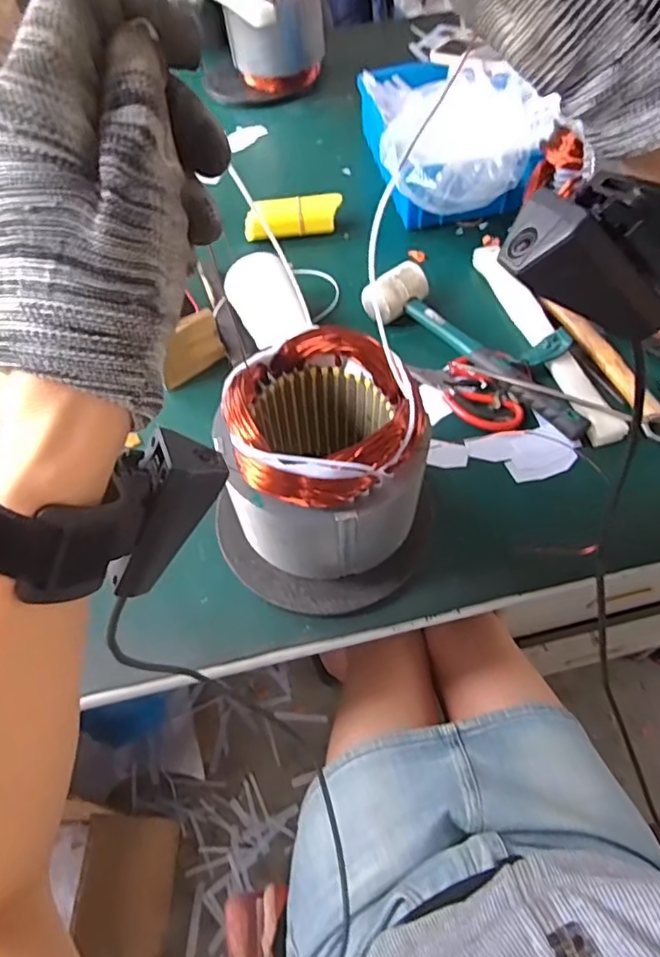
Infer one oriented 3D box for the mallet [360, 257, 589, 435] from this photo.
[{"bbox_3d":[0.148,-0.132,0.602,0.075,0.050,0.281,-33,62,-17],"label":"mallet"}]

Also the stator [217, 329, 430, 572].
[{"bbox_3d":[0.000,-0.016,0.432,0.139,0.137,0.129,-1,57,2],"label":"stator"}]

